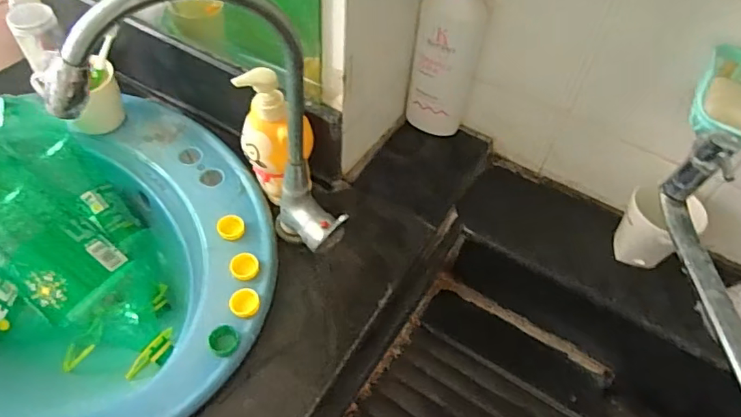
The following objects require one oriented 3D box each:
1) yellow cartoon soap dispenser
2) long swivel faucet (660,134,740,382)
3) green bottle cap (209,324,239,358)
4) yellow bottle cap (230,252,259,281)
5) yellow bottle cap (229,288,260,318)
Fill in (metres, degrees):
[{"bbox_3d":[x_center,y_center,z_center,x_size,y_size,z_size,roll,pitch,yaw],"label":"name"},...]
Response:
[{"bbox_3d":[-0.107,-0.072,0.574,0.075,0.185,0.070,4,52,-1],"label":"yellow cartoon soap dispenser"},{"bbox_3d":[0.310,0.089,0.399,0.034,0.082,0.346,4,52,-2],"label":"long swivel faucet"},{"bbox_3d":[-0.151,0.137,0.523,0.029,0.010,0.032,-1,52,-6],"label":"green bottle cap"},{"bbox_3d":[-0.143,0.066,0.578,0.031,0.012,0.031,2,52,-3],"label":"yellow bottle cap"},{"bbox_3d":[-0.136,0.102,0.547,0.031,0.011,0.030,2,52,-3],"label":"yellow bottle cap"}]

